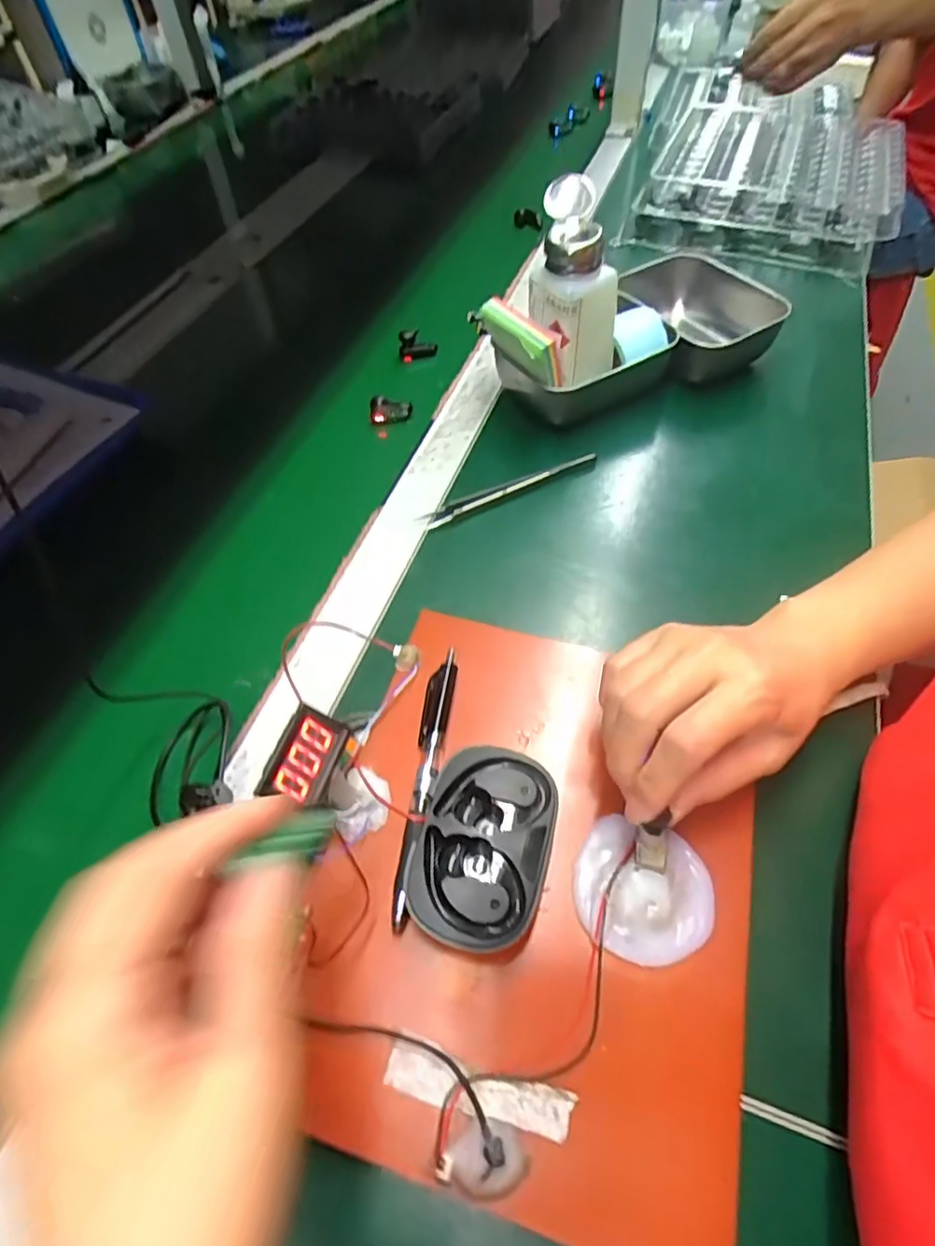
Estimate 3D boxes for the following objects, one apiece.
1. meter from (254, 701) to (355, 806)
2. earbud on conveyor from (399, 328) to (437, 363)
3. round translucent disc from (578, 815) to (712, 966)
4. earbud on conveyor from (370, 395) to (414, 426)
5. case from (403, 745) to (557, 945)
[{"bbox_3d":[-0.076,0.065,0.282,0.029,0.014,0.047,29,52,-17],"label":"meter"},{"bbox_3d":[-0.046,-0.257,0.564,0.036,0.029,0.011,12,56,11],"label":"earbud on conveyor"},{"bbox_3d":[0.083,0.120,0.280,0.057,0.016,0.063,-12,55,-6],"label":"round translucent disc"},{"bbox_3d":[-0.065,-0.182,0.517,0.036,0.015,0.022,-5,54,-1],"label":"earbud on conveyor"},{"bbox_3d":[0.008,0.105,0.284,0.057,0.028,0.087,10,55,10],"label":"case"}]

